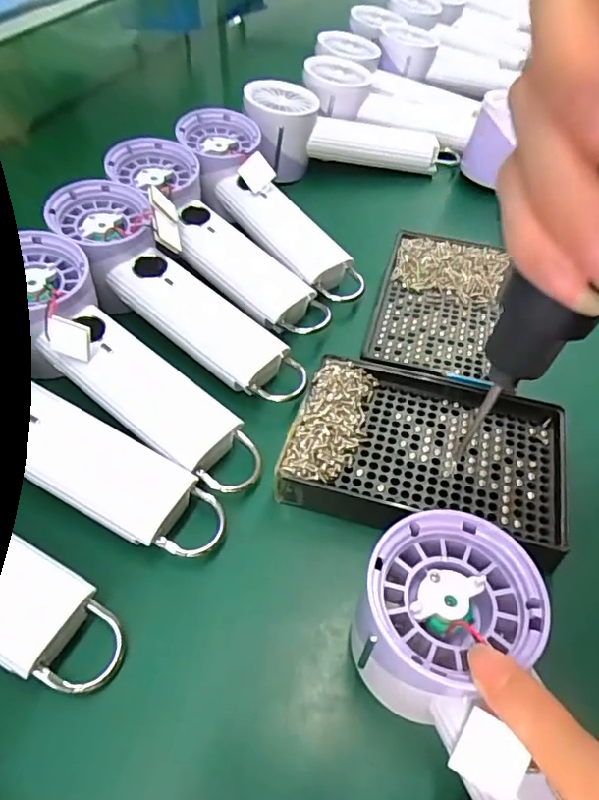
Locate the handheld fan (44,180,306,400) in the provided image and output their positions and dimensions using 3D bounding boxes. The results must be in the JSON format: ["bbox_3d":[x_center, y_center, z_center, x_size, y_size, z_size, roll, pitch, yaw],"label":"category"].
[{"bbox_3d":[-0.076,-0.065,0.340,0.197,0.040,0.059,42,59,13],"label":"handheld fan"}]

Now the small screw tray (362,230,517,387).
[{"bbox_3d":[0.091,-0.064,0.361,0.078,0.016,0.131,14,51,10],"label":"small screw tray"}]

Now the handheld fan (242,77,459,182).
[{"bbox_3d":[0.045,-0.223,0.488,0.195,0.061,0.057,6,48,-14],"label":"handheld fan"}]

